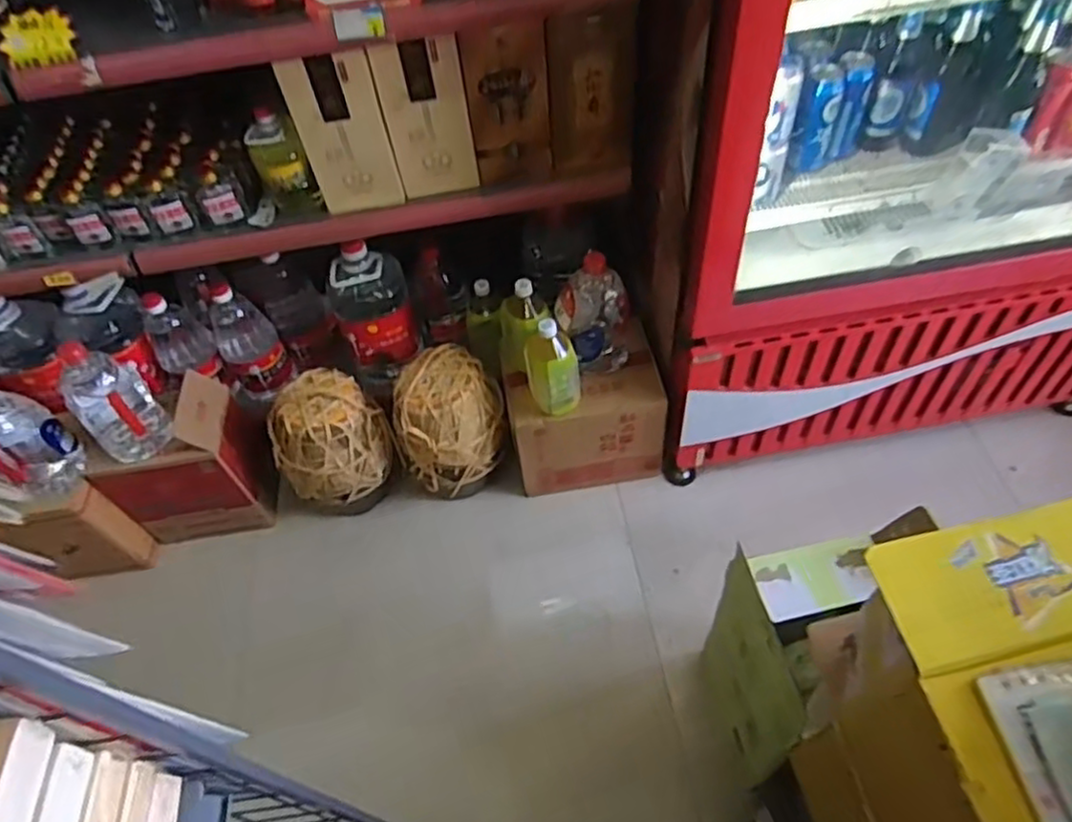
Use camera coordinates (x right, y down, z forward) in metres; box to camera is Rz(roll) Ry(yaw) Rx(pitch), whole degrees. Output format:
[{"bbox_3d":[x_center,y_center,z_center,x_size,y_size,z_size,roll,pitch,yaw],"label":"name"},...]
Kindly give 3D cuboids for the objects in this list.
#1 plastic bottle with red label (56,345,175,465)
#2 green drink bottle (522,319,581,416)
[{"bbox_3d":[-0.766,-0.020,1.251,0.133,0.249,0.123,36,64,28],"label":"plastic bottle with red label"},{"bbox_3d":[0.031,-0.076,1.236,0.096,0.180,0.080,-7,53,0],"label":"green drink bottle"}]

